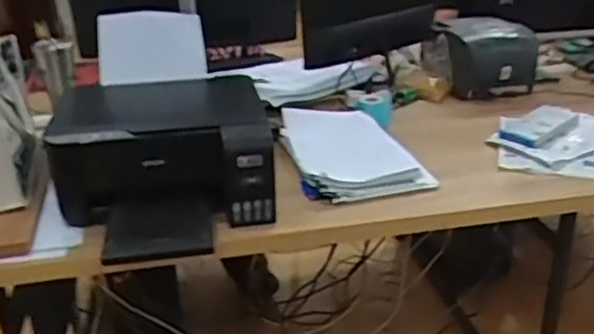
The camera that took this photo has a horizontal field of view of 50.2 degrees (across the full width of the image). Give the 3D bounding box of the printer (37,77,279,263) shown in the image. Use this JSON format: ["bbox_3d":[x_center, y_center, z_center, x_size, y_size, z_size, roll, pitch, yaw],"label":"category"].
[{"bbox_3d":[-0.240,-0.015,1.162,0.364,0.183,0.527,-5,26,-8],"label":"printer"}]

